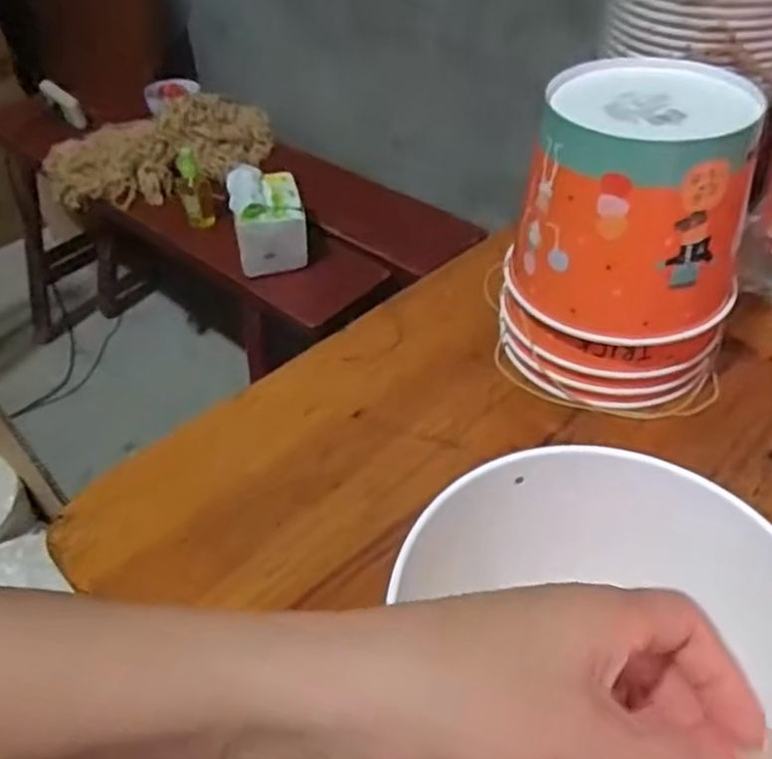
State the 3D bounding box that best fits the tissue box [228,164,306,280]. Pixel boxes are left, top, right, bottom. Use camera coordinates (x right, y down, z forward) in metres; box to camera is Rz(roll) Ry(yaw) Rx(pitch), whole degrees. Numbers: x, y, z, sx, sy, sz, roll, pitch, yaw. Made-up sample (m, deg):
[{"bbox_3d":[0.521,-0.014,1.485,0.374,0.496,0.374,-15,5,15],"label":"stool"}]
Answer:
[{"bbox_3d":[-0.167,-0.227,0.998,0.097,0.102,0.118,-12,46,-11],"label":"tissue box"}]

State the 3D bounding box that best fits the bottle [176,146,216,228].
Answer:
[{"bbox_3d":[-0.289,-0.286,1.069,0.046,0.116,0.050,-12,46,-10],"label":"bottle"}]

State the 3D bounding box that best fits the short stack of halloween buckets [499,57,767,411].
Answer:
[{"bbox_3d":[0.169,-0.094,0.492,0.154,0.195,0.129,21,49,21],"label":"short stack of halloween buckets"}]

